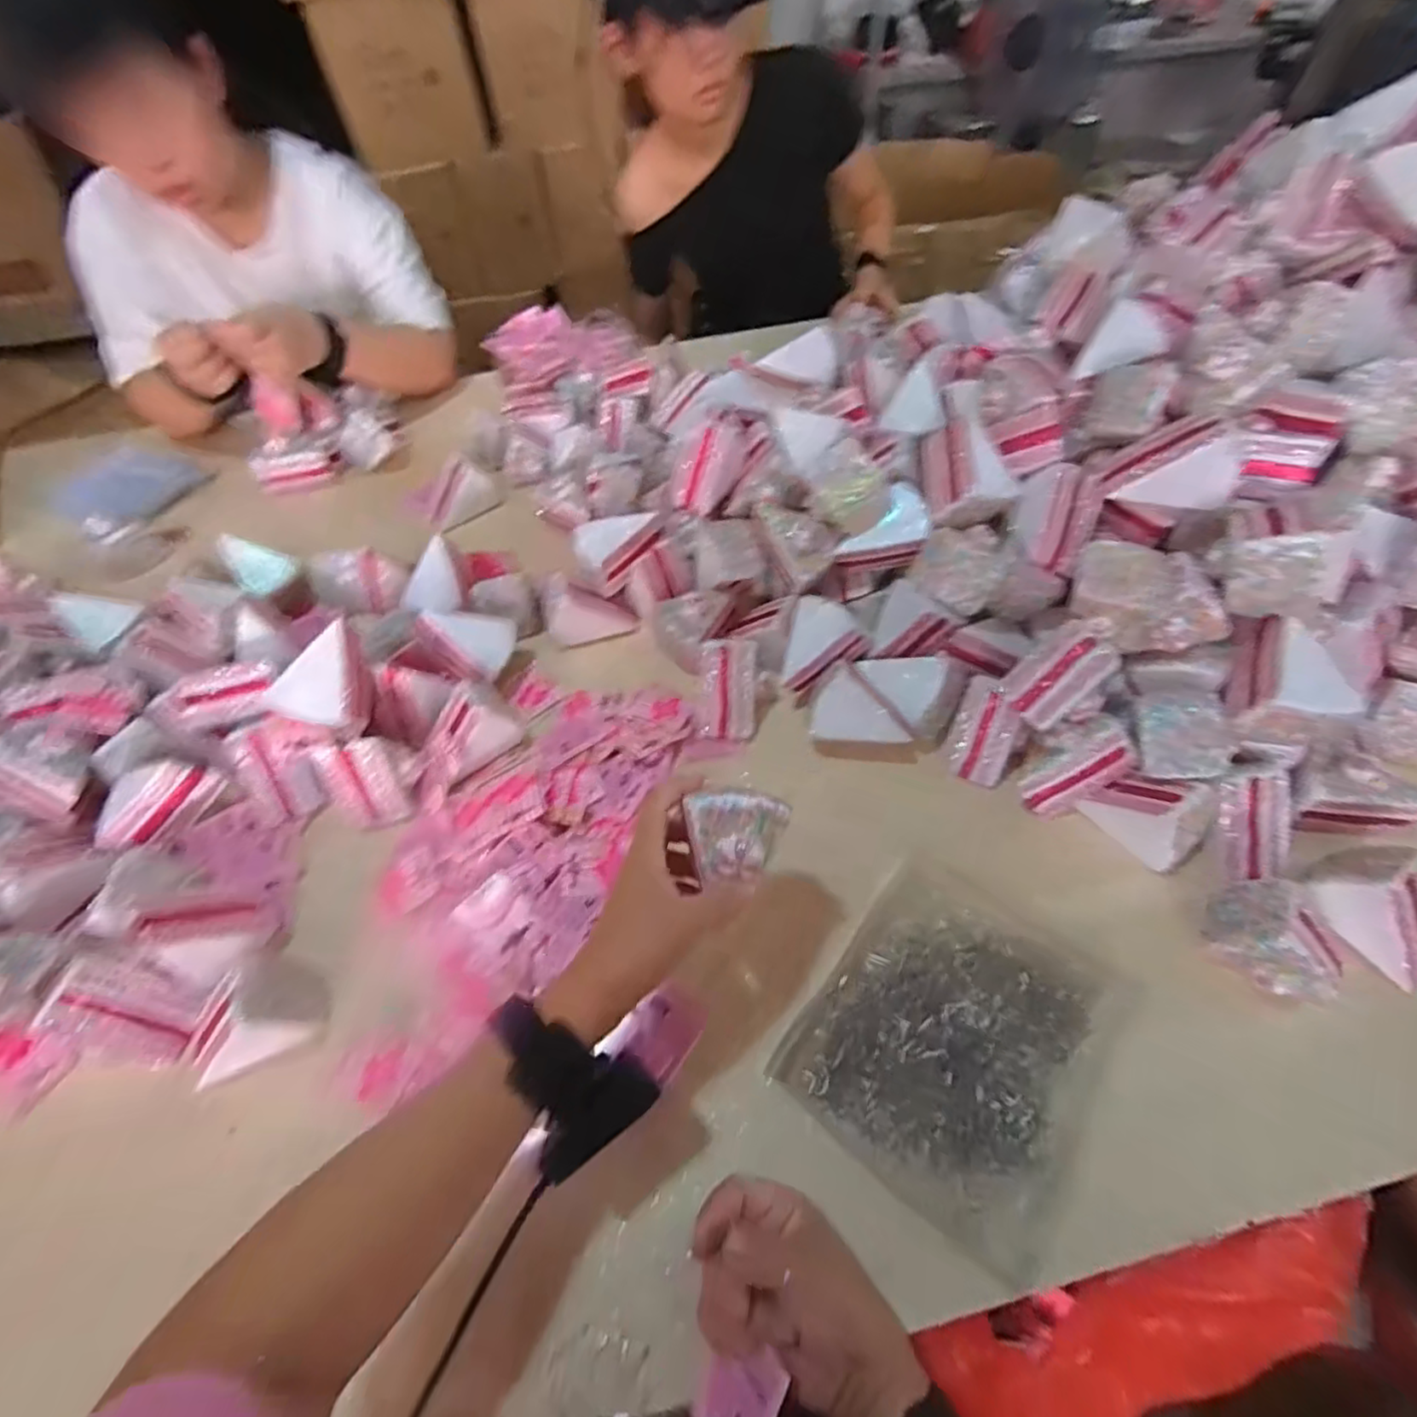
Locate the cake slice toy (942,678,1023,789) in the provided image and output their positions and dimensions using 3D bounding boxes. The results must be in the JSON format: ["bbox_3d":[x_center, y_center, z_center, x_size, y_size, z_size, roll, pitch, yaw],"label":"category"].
[{"bbox_3d":[0.240,0.020,0.574,0.051,0.060,0.074,20,57,17],"label":"cake slice toy"}]

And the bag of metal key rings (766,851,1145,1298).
[{"bbox_3d":[0.180,0.229,0.469,0.187,0.027,0.214,31,61,23],"label":"bag of metal key rings"}]

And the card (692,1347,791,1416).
[{"bbox_3d":[0.015,0.372,0.353,0.049,0.004,0.061,13,78,56],"label":"card"}]

